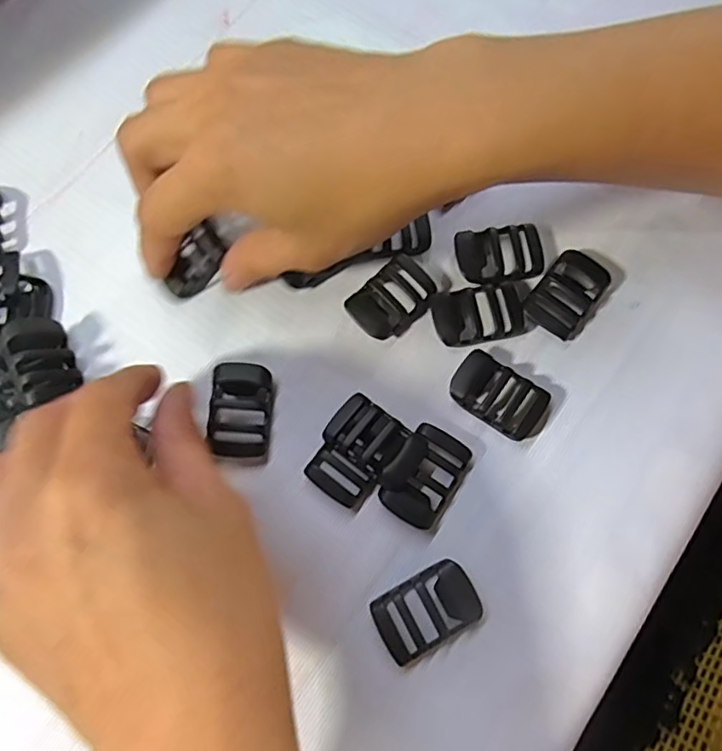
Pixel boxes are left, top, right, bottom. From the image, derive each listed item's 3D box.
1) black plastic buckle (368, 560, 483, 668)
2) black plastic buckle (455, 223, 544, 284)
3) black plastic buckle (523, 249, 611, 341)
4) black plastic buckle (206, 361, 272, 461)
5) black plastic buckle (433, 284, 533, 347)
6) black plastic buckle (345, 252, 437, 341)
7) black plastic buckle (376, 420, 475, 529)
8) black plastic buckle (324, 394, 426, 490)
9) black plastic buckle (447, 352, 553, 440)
[{"bbox_3d":[0.024,0.088,0.209,0.039,0.007,0.025,-29,77,-8],"label":"black plastic buckle"},{"bbox_3d":[0.061,-0.054,0.248,0.037,0.005,0.025,-6,75,-2],"label":"black plastic buckle"},{"bbox_3d":[0.090,-0.035,0.243,0.026,0.008,0.039,38,78,10],"label":"black plastic buckle"},{"bbox_3d":[-0.050,0.015,0.230,0.024,0.009,0.039,3,75,1],"label":"black plastic buckle"},{"bbox_3d":[0.051,-0.028,0.240,0.042,0.006,0.026,-11,75,-3],"label":"black plastic buckle"},{"bbox_3d":[0.014,-0.033,0.242,0.038,0.008,0.026,-43,79,-11],"label":"black plastic buckle"},{"bbox_3d":[0.026,0.040,0.223,0.023,0.008,0.038,32,77,8],"label":"black plastic buckle"},{"bbox_3d":[0.006,0.027,0.226,0.039,0.010,0.024,37,78,9],"label":"black plastic buckle"},{"bbox_3d":[0.057,0.008,0.233,0.038,0.006,0.025,32,77,8],"label":"black plastic buckle"}]

